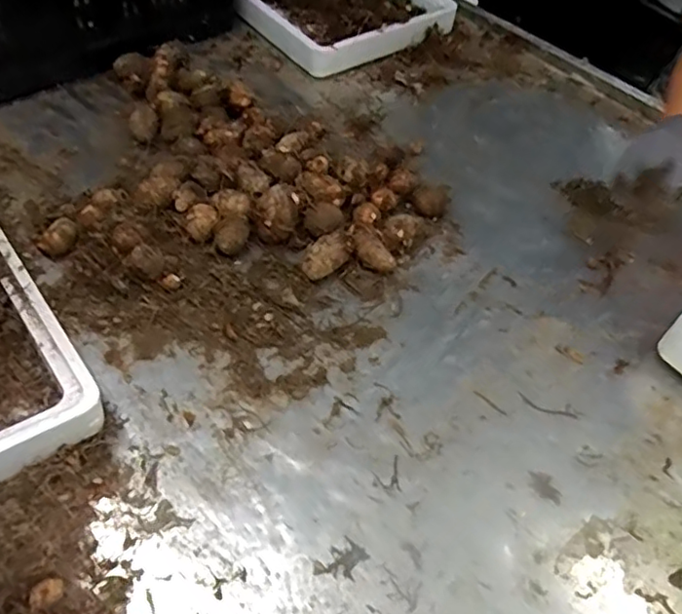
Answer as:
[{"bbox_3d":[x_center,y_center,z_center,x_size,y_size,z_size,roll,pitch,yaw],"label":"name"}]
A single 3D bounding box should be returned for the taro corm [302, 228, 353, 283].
[{"bbox_3d":[-0.018,-0.055,0.692,0.064,0.031,0.037,-35,63,-28],"label":"taro corm"}]

